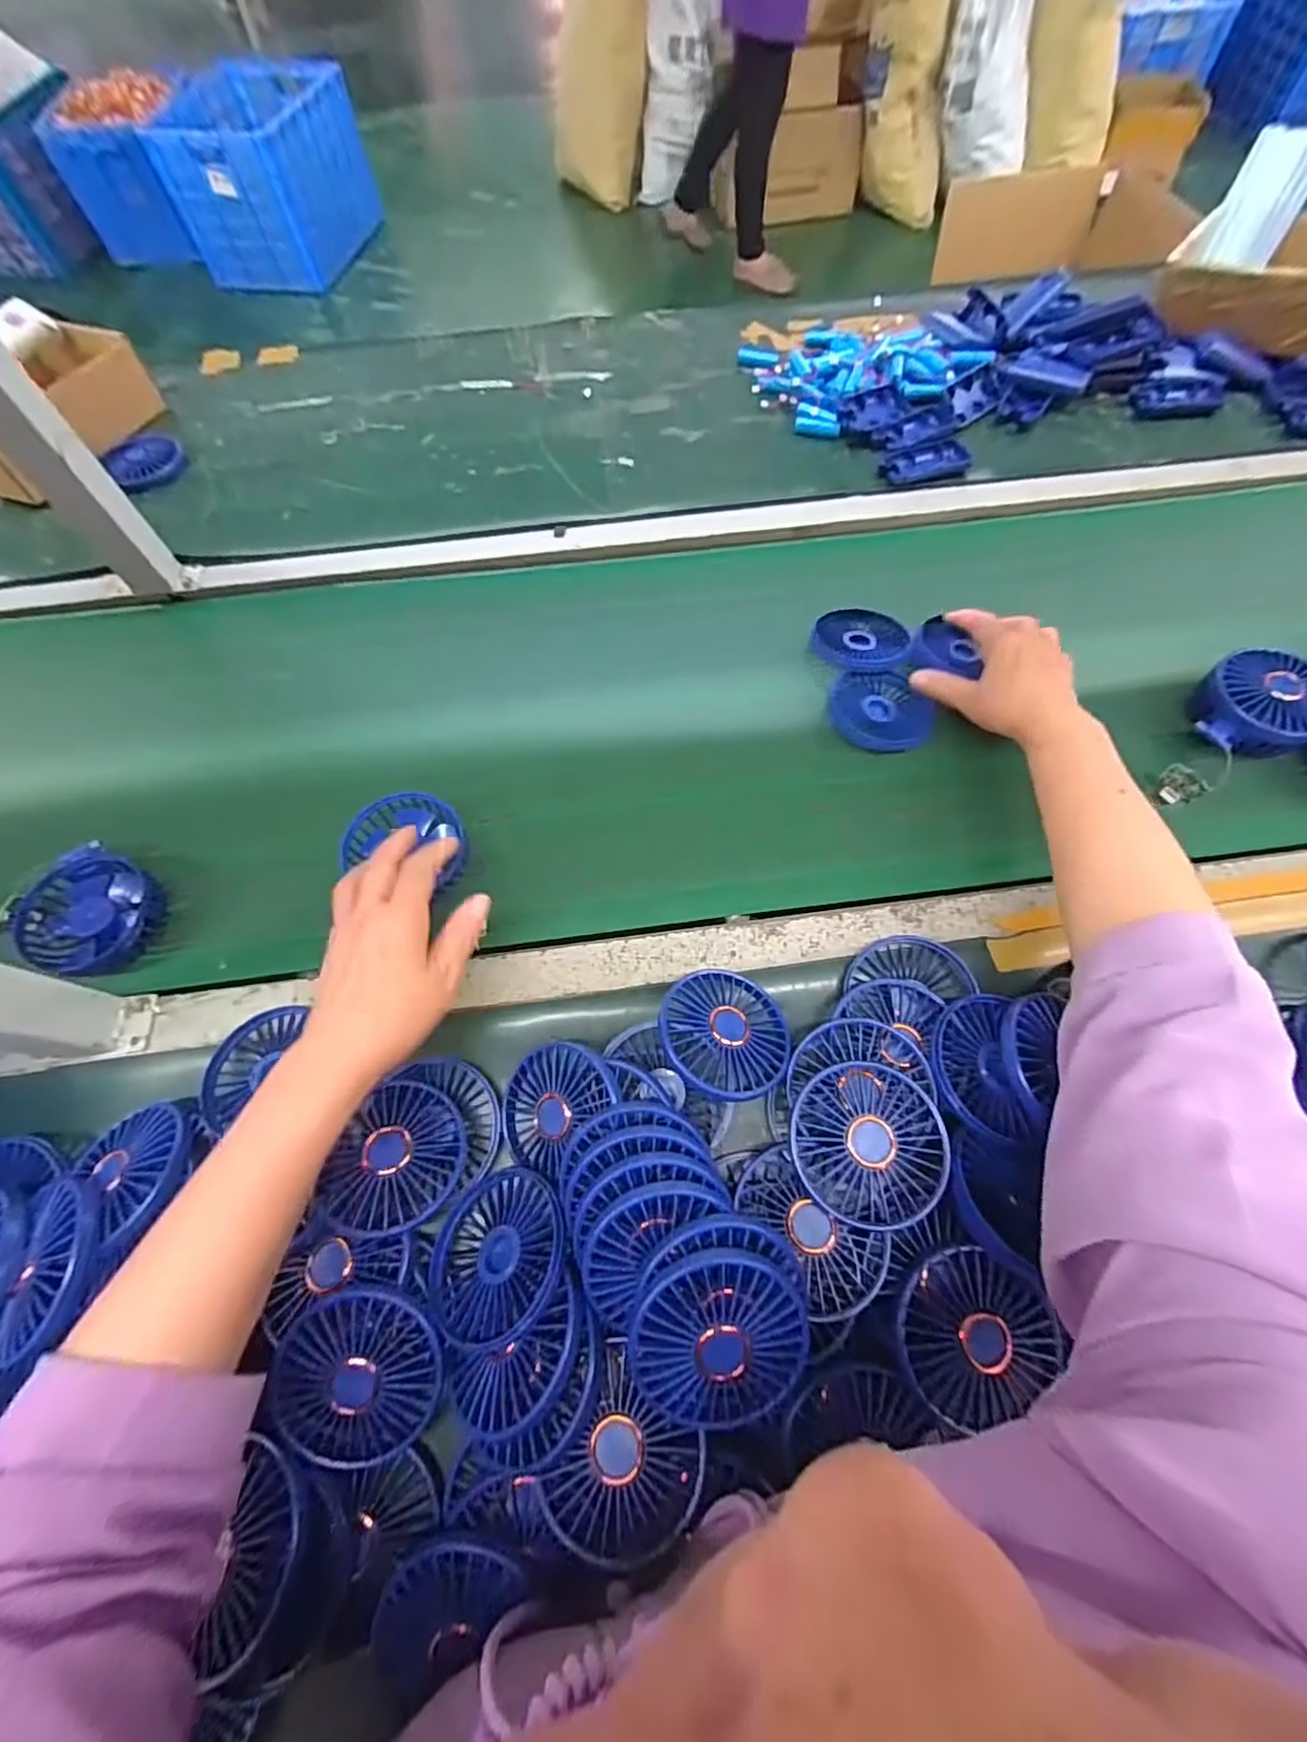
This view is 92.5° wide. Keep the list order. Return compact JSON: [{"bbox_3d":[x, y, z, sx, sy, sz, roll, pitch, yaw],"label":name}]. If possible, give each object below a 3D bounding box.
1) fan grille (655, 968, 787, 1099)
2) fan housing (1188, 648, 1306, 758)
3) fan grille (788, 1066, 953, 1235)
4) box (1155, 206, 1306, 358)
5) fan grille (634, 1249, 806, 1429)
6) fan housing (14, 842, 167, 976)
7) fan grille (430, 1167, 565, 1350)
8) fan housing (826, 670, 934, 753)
[{"bbox_3d":[0.046,0.107,0.411,0.085,0.018,0.084,10,51,-12],"label":"fan grille"},{"bbox_3d":[0.494,-0.133,0.506,0.087,0.035,0.084,19,85,15],"label":"fan housing"},{"bbox_3d":[0.127,0.159,0.368,0.081,0.021,0.086,-1,65,2],"label":"fan grille"},{"bbox_3d":[0.682,-0.658,0.693,0.200,0.073,0.173,33,71,16],"label":"box"},{"bbox_3d":[0.032,0.233,0.307,0.086,0.017,0.086,0,94,-6],"label":"fan grille"},{"bbox_3d":[-0.423,0.032,0.470,0.090,0.027,0.086,26,69,14],"label":"fan housing"},{"bbox_3d":[-0.090,0.222,0.368,0.086,0.018,0.090,-18,47,20],"label":"fan grille"},{"bbox_3d":[0.198,-0.139,0.547,0.087,0.014,0.070,4,81,4],"label":"fan housing"}]

